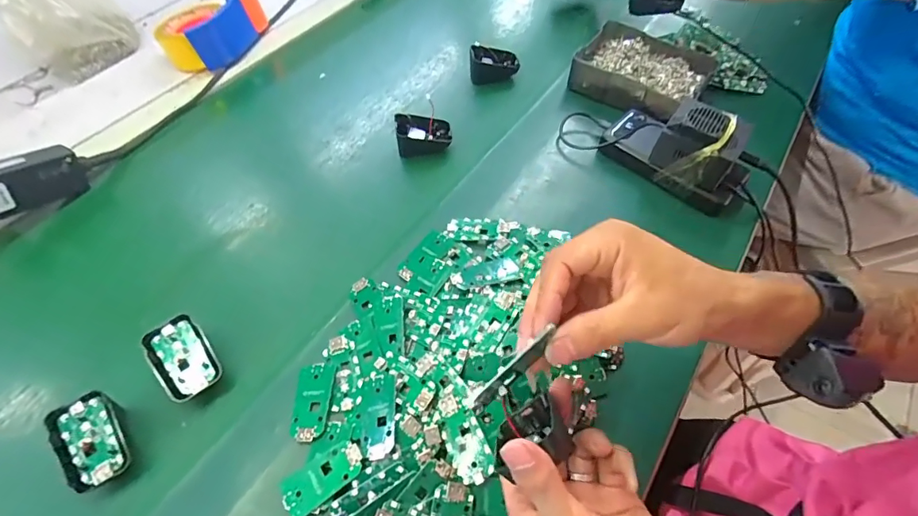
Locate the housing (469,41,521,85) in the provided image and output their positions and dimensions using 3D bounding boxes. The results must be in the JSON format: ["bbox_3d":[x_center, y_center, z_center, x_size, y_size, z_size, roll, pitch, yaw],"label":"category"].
[{"bbox_3d":[0.049,-0.271,0.629,0.070,0.044,0.037,-8,55,-3],"label":"housing"}]

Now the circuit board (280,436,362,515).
[{"bbox_3d":[-0.103,0.164,0.336,0.061,0.009,0.032,-32,60,-18],"label":"circuit board"}]

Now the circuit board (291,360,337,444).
[{"bbox_3d":[-0.122,0.119,0.373,0.031,0.005,0.065,-3,55,1],"label":"circuit board"}]

